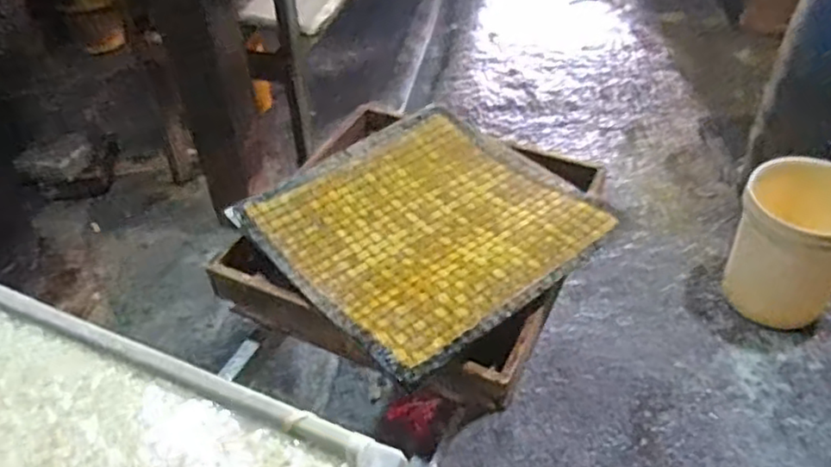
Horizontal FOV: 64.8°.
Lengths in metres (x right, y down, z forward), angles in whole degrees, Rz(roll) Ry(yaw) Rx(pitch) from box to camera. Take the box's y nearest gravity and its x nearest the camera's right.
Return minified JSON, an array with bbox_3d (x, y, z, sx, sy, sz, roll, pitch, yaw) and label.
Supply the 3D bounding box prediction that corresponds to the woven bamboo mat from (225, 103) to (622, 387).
[{"bbox_3d":[0.023,-0.027,1.132,0.500,0.035,0.496,-32,51,-27],"label":"woven bamboo mat"}]

